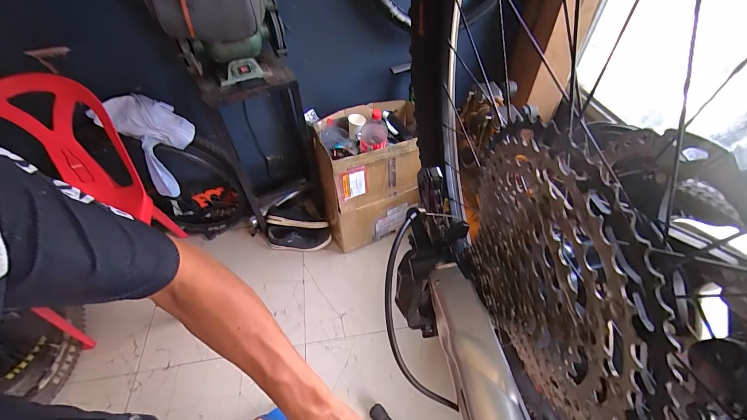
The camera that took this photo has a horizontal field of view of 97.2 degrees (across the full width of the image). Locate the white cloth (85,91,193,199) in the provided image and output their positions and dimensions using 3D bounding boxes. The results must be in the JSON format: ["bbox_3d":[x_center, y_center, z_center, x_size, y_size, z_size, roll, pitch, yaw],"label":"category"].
[{"bbox_3d":[-0.780,-0.257,1.194,0.260,0.266,0.234,32,58,25],"label":"white cloth"}]

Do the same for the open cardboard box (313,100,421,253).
[{"bbox_3d":[-0.011,-0.137,1.412,0.425,0.523,0.387,-7,50,-4],"label":"open cardboard box"}]

